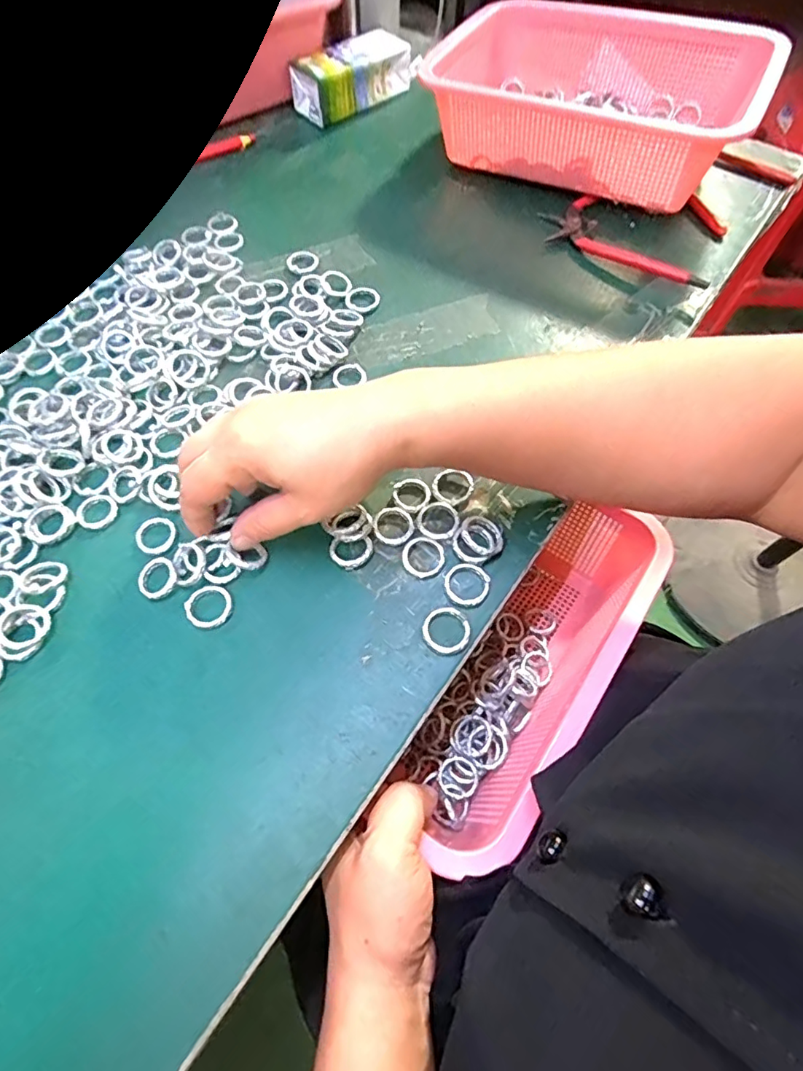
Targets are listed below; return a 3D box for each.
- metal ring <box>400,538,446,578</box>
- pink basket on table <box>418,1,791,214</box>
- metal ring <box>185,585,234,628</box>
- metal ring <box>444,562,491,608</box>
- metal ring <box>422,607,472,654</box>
[{"bbox_3d":[0.012,0.012,0.298,0.023,0.006,0.023,0,62,0],"label":"metal ring"},{"bbox_3d":[0.164,-0.379,0.470,0.264,0.084,0.196,28,65,14],"label":"pink basket on table"},{"bbox_3d":[-0.103,0.038,0.284,0.023,0.004,0.024,0,62,0],"label":"metal ring"},{"bbox_3d":[0.036,0.027,0.290,0.024,0.004,0.025,0,62,0],"label":"metal ring"},{"bbox_3d":[0.024,0.050,0.279,0.025,0.005,0.024,0,62,0],"label":"metal ring"}]

